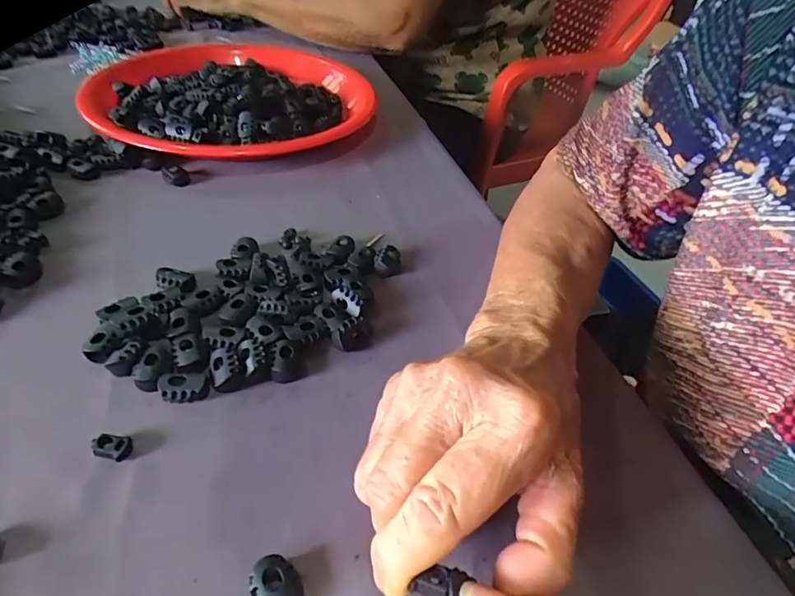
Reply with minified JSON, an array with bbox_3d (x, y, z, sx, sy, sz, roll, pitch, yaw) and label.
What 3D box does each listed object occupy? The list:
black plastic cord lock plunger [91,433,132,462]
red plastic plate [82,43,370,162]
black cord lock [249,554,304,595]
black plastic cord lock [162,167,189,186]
[{"bbox_3d":[-0.125,0.065,0.218,0.015,0.007,0.009,9,42,3],"label":"black plastic cord lock plunger"},{"bbox_3d":[-0.150,-0.191,0.468,0.241,0.045,0.238,3,42,-3],"label":"red plastic plate"},{"bbox_3d":[-0.044,0.106,0.181,0.017,0.008,0.023,-21,49,-26],"label":"black cord lock"},{"bbox_3d":[-0.172,-0.094,0.386,0.017,0.010,0.020,-14,46,-21],"label":"black plastic cord lock"}]

